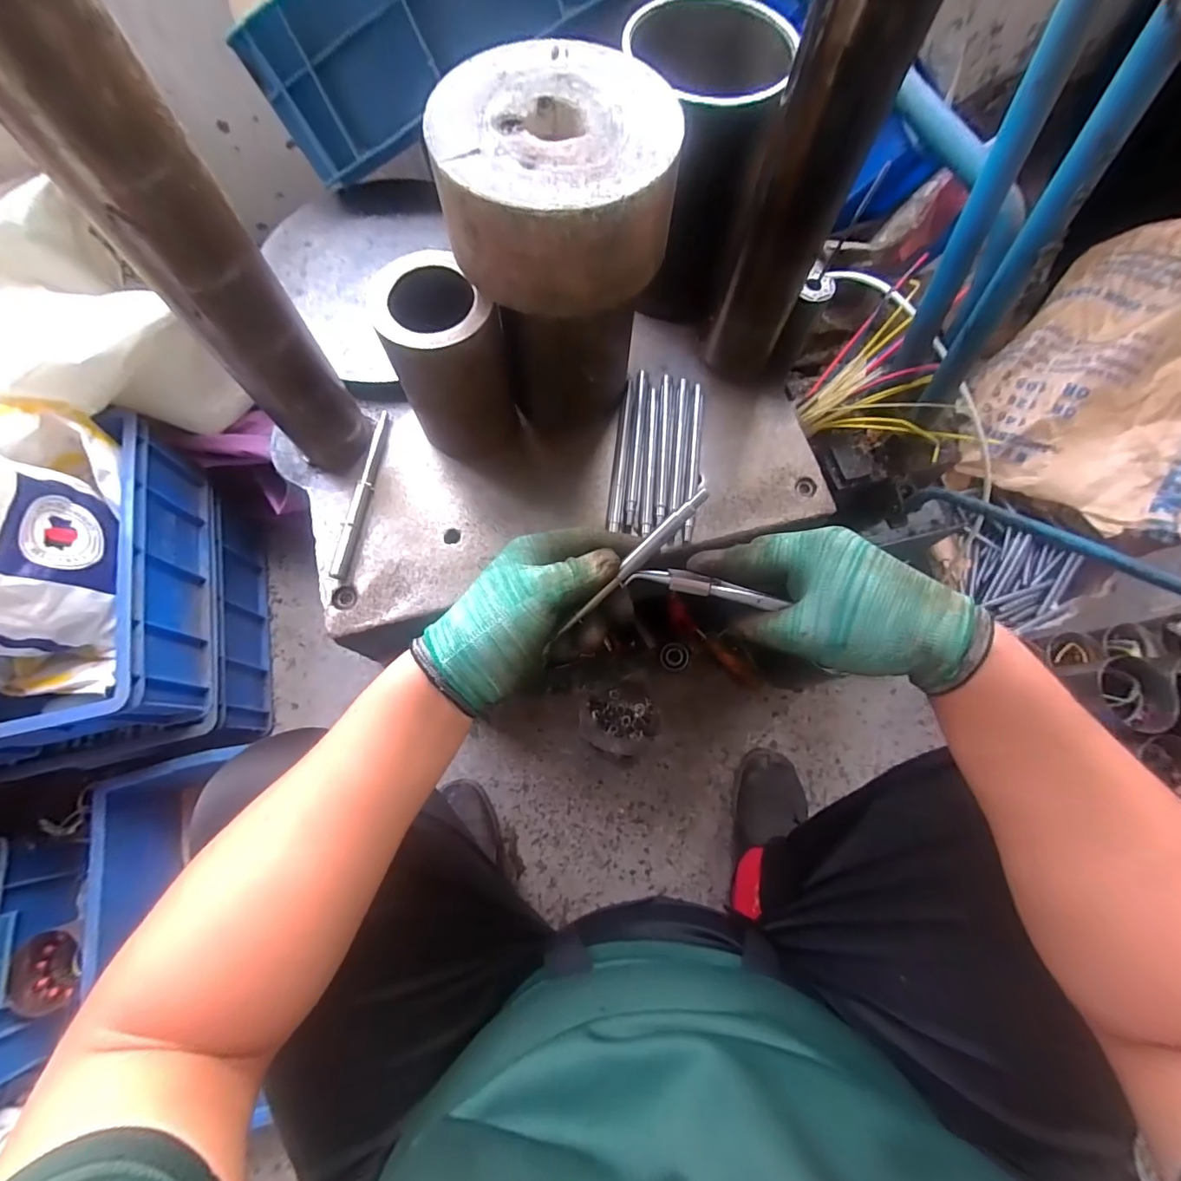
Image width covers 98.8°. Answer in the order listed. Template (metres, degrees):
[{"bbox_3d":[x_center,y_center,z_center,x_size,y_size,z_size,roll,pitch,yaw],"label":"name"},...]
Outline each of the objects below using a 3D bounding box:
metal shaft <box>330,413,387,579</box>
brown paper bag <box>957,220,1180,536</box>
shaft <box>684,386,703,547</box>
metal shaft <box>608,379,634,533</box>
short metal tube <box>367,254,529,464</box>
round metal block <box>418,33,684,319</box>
[{"bbox_3d":[-0.202,-0.088,0.450,0.013,0.013,0.163,9,72,1],"label":"metal shaft"},{"bbox_3d":[0.805,-0.318,0.754,0.337,0.110,0.428,33,99,20],"label":"brown paper bag"},{"bbox_3d":[0.096,-0.123,0.469,0.010,0.004,0.163,7,72,1],"label":"shaft"},{"bbox_3d":[0.030,-0.126,0.468,0.009,0.008,0.155,7,72,1],"label":"metal shaft"},{"bbox_3d":[-0.110,-0.180,0.416,0.088,0.140,0.096,-18,73,-7],"label":"short metal tube"},{"bbox_3d":[-0.021,-0.258,0.320,0.138,0.067,0.141,0,72,-1],"label":"round metal block"}]

